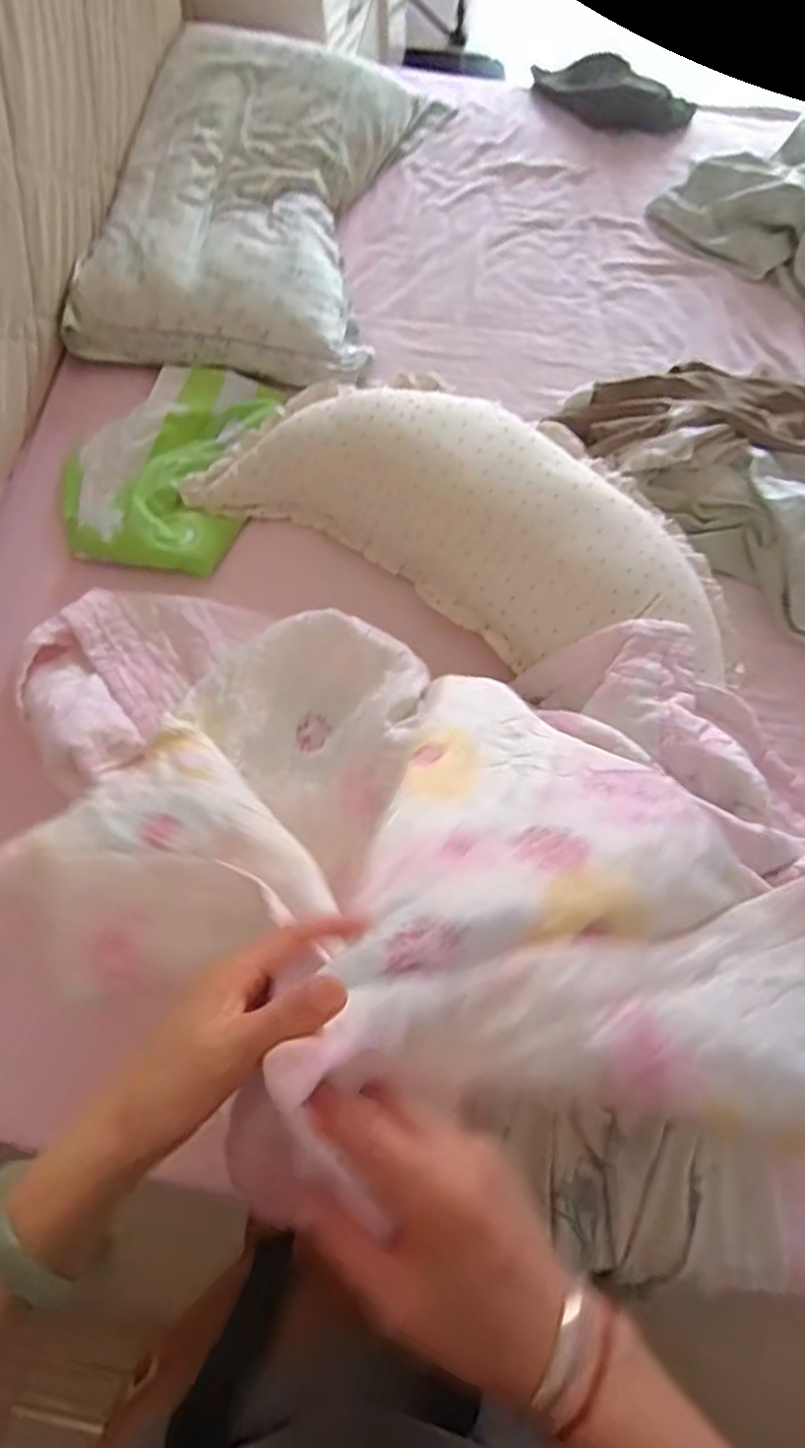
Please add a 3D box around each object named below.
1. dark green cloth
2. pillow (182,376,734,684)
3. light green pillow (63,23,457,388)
[{"bbox_3d":[0.363,-1.107,1.310,0.294,0.054,0.123,20,73,7],"label":"dark green cloth"},{"bbox_3d":[0.084,-0.272,0.957,0.715,0.141,0.289,26,74,9],"label":"pillow"},{"bbox_3d":[-0.220,-0.830,1.187,0.428,0.089,0.646,11,72,5],"label":"light green pillow"}]

